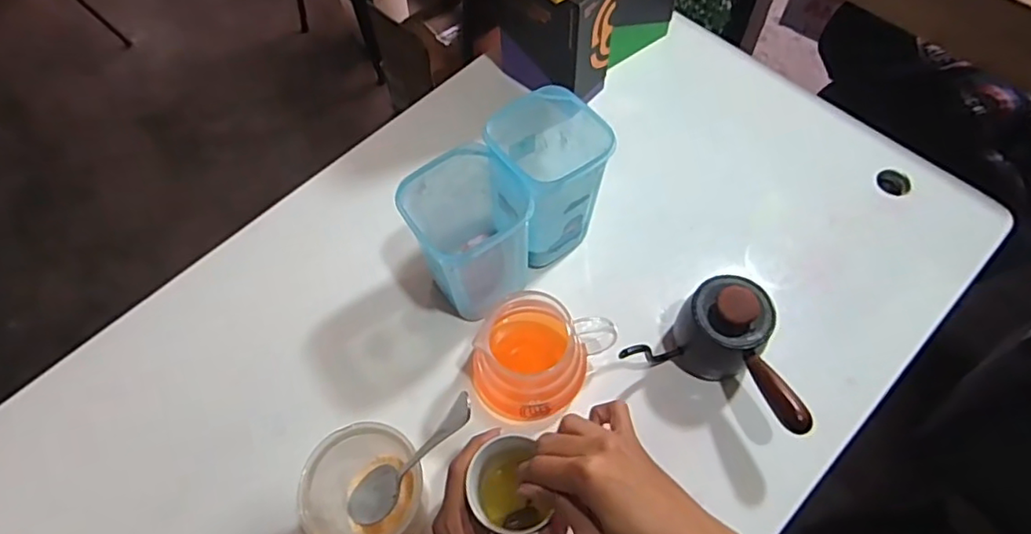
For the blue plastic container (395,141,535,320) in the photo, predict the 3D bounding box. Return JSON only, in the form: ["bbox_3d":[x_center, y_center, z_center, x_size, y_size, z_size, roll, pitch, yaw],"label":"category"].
[{"bbox_3d":[-0.041,-0.029,0.557,0.099,0.141,0.091,-29,65,-12],"label":"blue plastic container"}]

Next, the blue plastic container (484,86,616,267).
[{"bbox_3d":[0.029,-0.083,0.586,0.096,0.158,0.096,-34,66,-14],"label":"blue plastic container"}]

